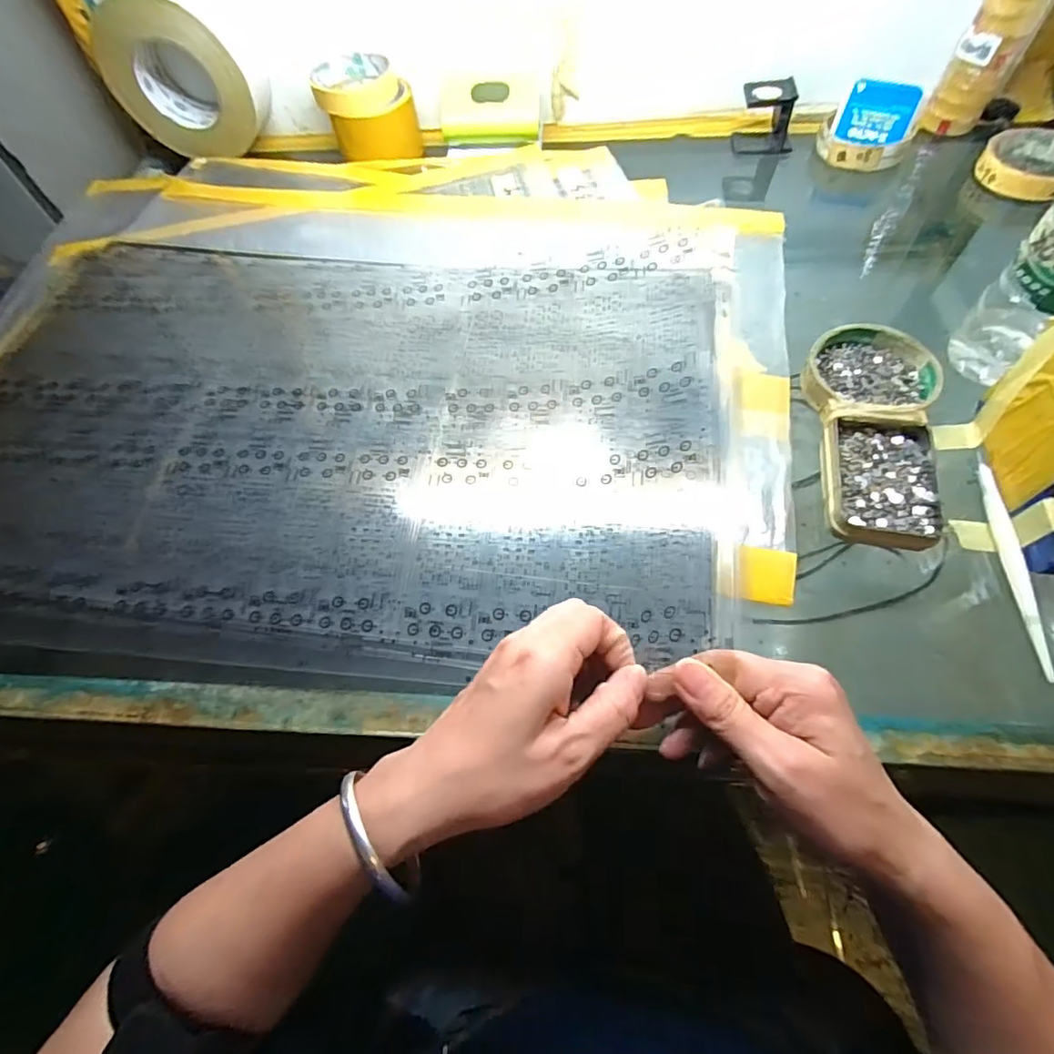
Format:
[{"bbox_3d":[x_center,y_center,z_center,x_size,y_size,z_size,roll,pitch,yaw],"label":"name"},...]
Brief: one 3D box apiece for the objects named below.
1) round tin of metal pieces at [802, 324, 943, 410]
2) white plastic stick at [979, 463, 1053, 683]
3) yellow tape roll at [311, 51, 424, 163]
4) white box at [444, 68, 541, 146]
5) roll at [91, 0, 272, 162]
[{"bbox_3d":[0.238,-0.106,0.372,0.079,0.017,0.081,-3,59,5],"label":"round tin of metal pieces"},{"bbox_3d":[0.281,0.020,0.310,0.009,0.010,0.133,6,60,10],"label":"white plastic stick"},{"bbox_3d":[-0.164,-0.434,0.552,0.093,0.059,0.081,-12,60,-3],"label":"yellow tape roll"},{"bbox_3d":[-0.036,-0.431,0.545,0.100,0.057,0.070,1,60,5],"label":"white box"},{"bbox_3d":[-0.346,-0.456,0.544,0.137,0.131,0.067,-2,60,3],"label":"roll"}]

